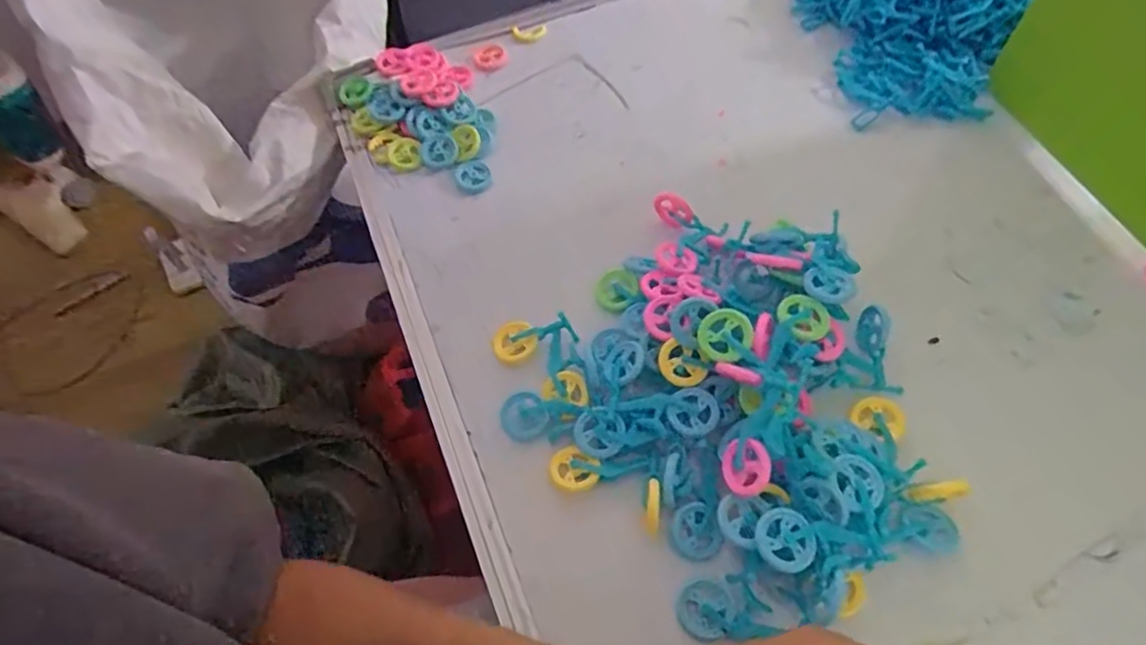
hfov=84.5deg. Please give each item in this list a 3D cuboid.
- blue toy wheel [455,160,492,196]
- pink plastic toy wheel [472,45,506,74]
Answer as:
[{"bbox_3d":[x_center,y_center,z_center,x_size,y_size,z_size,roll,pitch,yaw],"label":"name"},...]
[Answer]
[{"bbox_3d":[-0.077,-0.112,0.483,0.026,0.004,0.029,-24,59,-10],"label":"blue toy wheel"},{"bbox_3d":[-0.073,-0.231,0.549,0.029,0.011,0.025,-13,58,-3],"label":"pink plastic toy wheel"}]

